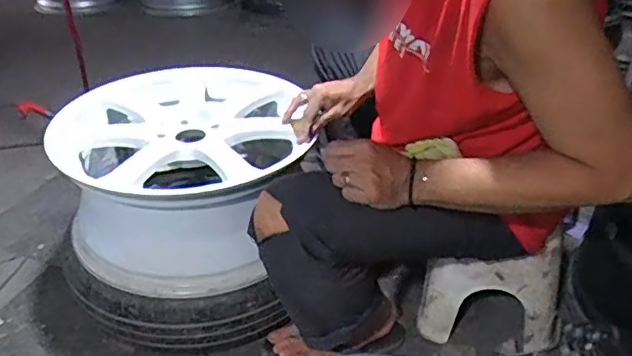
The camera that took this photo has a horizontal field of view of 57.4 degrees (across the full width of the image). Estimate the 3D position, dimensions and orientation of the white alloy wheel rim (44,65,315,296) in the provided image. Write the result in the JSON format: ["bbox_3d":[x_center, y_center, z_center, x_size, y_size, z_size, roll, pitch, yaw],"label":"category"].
[{"bbox_3d":[-0.239,-0.001,1.060,0.429,0.252,0.432,-9,33,-15],"label":"white alloy wheel rim"}]

